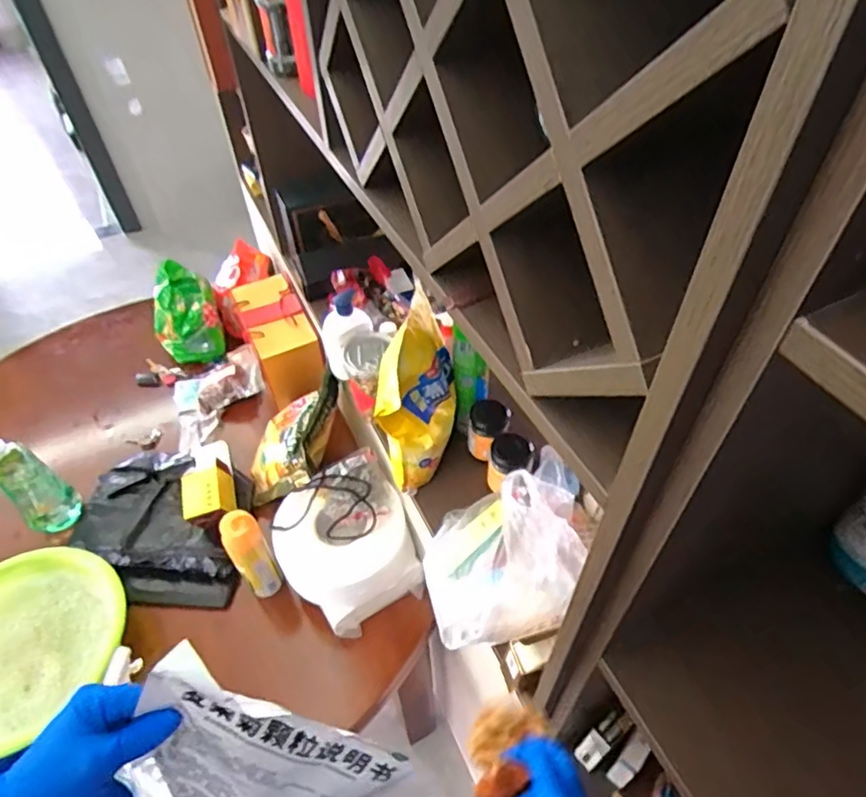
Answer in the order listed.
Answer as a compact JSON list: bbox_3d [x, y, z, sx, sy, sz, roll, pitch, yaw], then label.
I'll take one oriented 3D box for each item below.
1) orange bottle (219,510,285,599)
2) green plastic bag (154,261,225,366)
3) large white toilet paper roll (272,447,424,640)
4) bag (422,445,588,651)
[{"bbox_3d":[-0.323,0.281,1.058,0.062,0.221,0.058,-1,49,1],"label":"orange bottle"},{"bbox_3d":[-0.647,-0.214,1.549,0.168,0.184,0.193,-24,52,-17],"label":"green plastic bag"},{"bbox_3d":[-0.162,0.258,1.080,0.232,0.193,0.238,-1,49,1],"label":"large white toilet paper roll"},{"bbox_3d":[0.093,0.205,0.816,0.204,0.142,0.223,0,49,2],"label":"bag"}]

